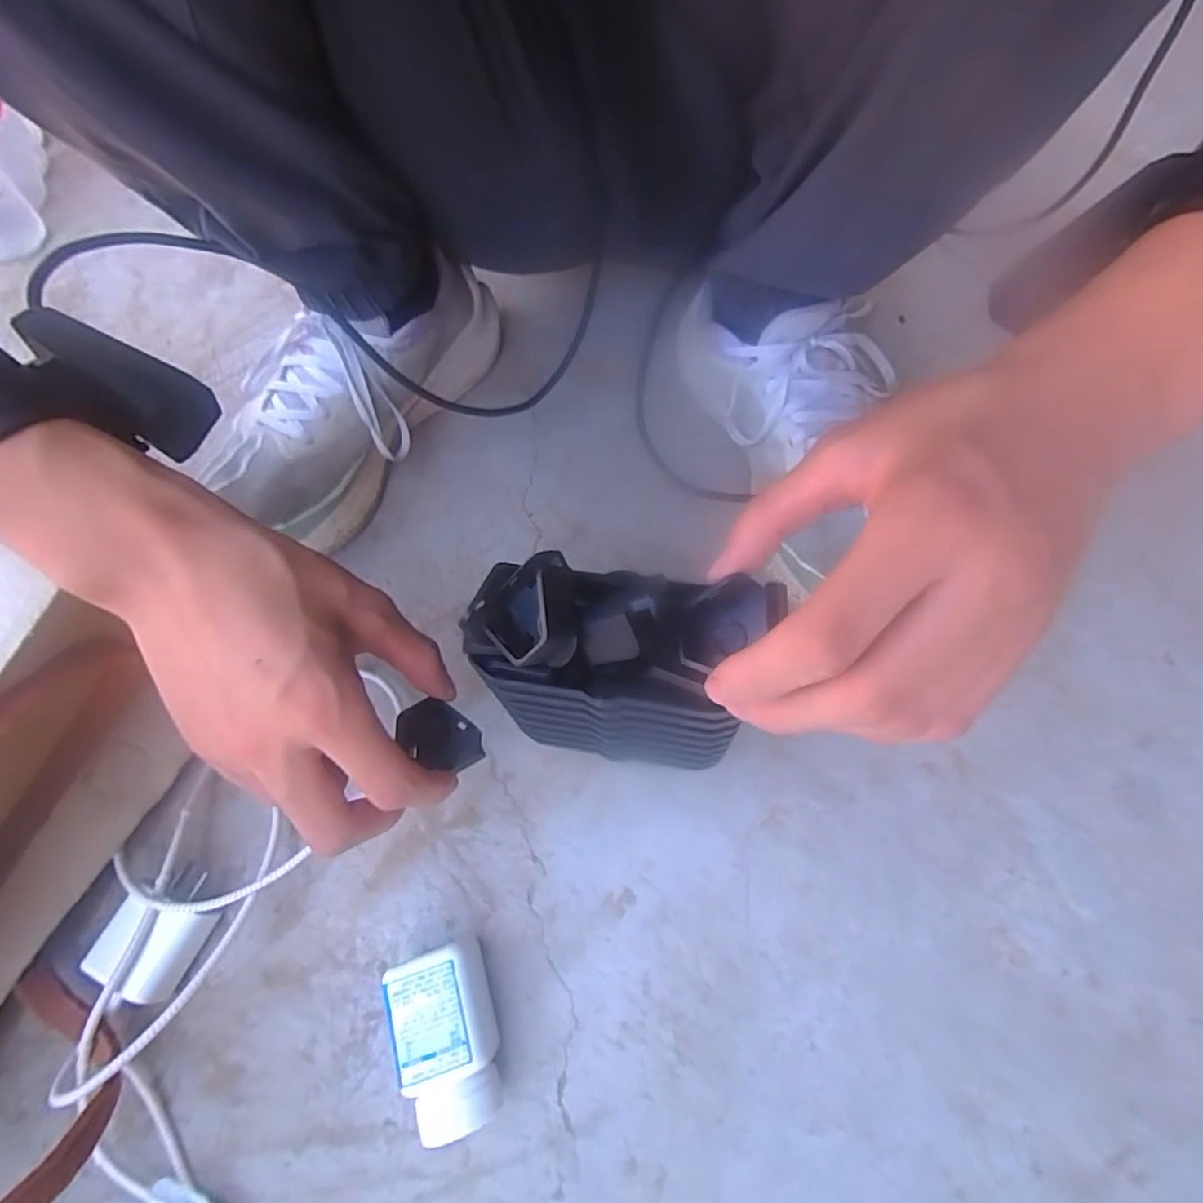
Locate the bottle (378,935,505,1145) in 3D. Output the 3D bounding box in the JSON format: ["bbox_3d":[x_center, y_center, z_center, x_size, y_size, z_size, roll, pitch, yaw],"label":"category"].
[{"bbox_3d":[-0.066,0.197,0.276,0.045,0.042,0.069,-19,64,-6],"label":"bottle"}]

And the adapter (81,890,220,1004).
[{"bbox_3d":[-0.226,0.172,0.303,0.043,0.028,0.042,13,66,10],"label":"adapter"}]

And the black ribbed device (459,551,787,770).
[{"bbox_3d":[0.006,0.029,0.260,0.108,0.123,0.050,8,65,7],"label":"black ribbed device"}]

